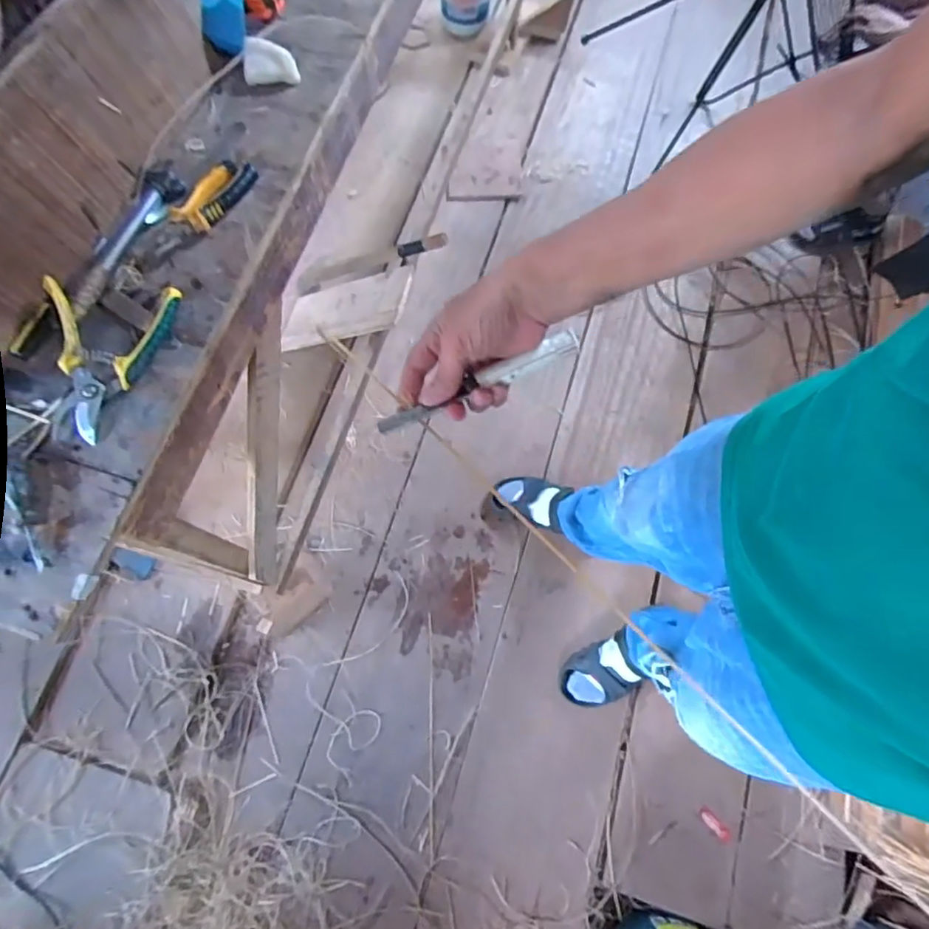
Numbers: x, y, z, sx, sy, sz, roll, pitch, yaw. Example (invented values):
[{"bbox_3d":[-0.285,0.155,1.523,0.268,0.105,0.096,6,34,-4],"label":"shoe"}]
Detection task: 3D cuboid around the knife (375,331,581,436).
[{"bbox_3d":[0.012,-0.070,0.484,0.185,0.011,0.019,-25,75,-1],"label":"knife"}]

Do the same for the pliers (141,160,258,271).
[{"bbox_3d":[-0.321,-0.304,0.670,0.053,0.029,0.172,42,73,15],"label":"pliers"}]

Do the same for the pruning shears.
[{"bbox_3d":[-0.403,-0.132,0.605,0.129,0.035,0.180,24,70,9],"label":"pruning shears"}]

